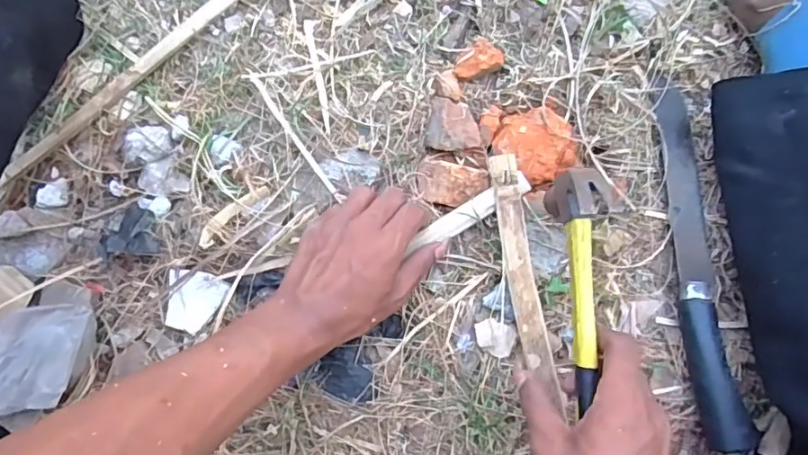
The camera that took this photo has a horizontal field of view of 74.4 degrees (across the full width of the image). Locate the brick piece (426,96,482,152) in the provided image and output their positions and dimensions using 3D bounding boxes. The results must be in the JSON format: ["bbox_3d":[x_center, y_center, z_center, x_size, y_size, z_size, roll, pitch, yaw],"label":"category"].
[{"bbox_3d":[0.043,-0.087,0.453,0.044,0.015,0.047,6,81,2],"label":"brick piece"}]

